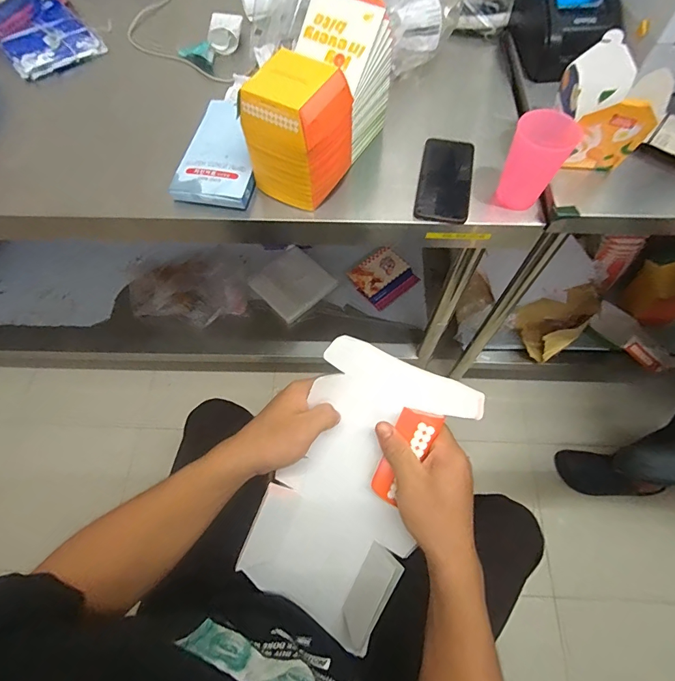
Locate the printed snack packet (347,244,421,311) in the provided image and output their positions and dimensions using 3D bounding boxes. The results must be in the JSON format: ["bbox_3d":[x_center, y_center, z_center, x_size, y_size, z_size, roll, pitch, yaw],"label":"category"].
[{"bbox_3d":[0.145,-0.198,1.263,0.177,0.026,0.158,-37,85,-12],"label":"printed snack packet"}]

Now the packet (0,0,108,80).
[{"bbox_3d":[-0.551,-0.571,0.765,0.152,0.027,0.164,-38,75,-13],"label":"packet"}]

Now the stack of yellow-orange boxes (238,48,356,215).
[{"bbox_3d":[-0.054,-0.283,0.567,0.121,0.163,0.105,29,68,14],"label":"stack of yellow-orange boxes"}]

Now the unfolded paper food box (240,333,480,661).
[{"bbox_3d":[0.013,0.163,0.420,0.160,0.054,0.303,24,101,12],"label":"unfolded paper food box"}]

